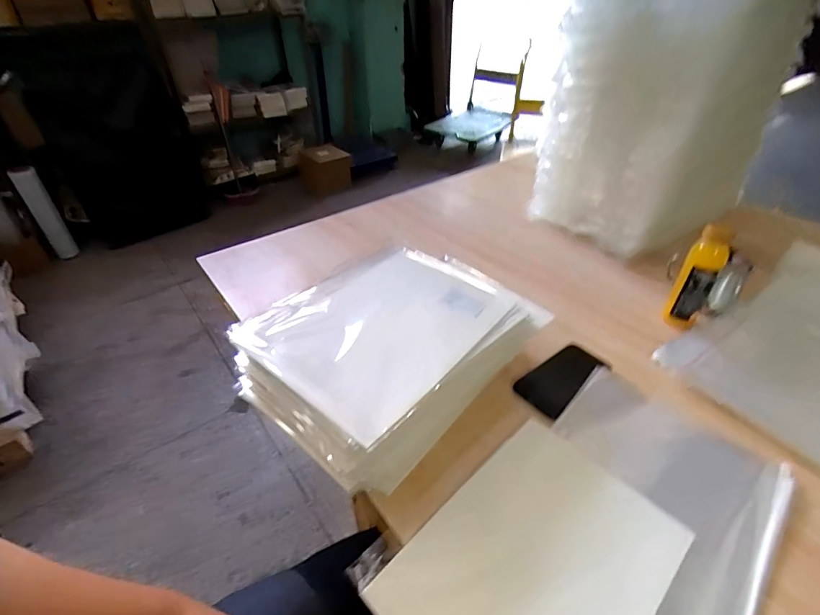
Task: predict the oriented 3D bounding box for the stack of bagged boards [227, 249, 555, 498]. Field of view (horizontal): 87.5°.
[{"bbox_3d":[-0.027,0.055,0.588,0.352,0.124,0.257,-32,49,-33],"label":"stack of bagged boards"}]

